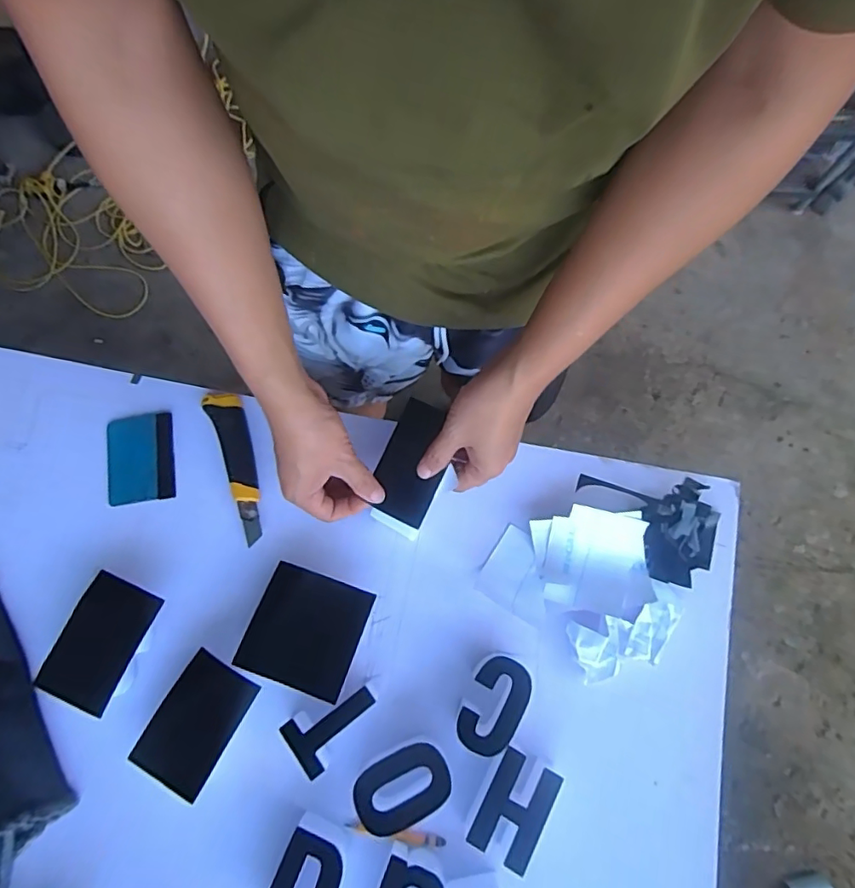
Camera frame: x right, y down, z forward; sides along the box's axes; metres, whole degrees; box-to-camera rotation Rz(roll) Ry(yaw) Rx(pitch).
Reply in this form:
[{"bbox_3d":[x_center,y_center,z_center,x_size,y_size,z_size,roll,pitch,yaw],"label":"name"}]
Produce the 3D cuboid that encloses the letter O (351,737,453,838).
[{"bbox_3d":[-0.024,0.307,0.489,0.092,0.042,0.056,-30,74,-10],"label":"letter O"}]

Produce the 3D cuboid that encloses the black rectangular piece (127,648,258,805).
[{"bbox_3d":[-0.211,0.250,0.492,0.071,0.005,0.101,27,67,6],"label":"black rectangular piece"}]

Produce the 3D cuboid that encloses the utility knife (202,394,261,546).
[{"bbox_3d":[-0.204,0.020,0.586,0.039,0.019,0.169,-19,73,-6],"label":"utility knife"}]

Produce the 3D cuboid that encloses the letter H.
[{"bbox_3d":[0.076,0.320,0.482,0.056,0.036,0.084,25,73,7],"label":"letter H"}]

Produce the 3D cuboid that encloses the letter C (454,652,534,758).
[{"bbox_3d":[0.062,0.240,0.507,0.052,0.040,0.087,24,73,7],"label":"letter C"}]

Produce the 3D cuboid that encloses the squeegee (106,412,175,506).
[{"bbox_3d":[-0.318,0.015,0.600,0.072,0.007,0.099,-9,72,-2],"label":"squeegee"}]

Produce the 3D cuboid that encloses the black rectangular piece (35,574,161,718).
[{"bbox_3d":[-0.309,0.183,0.510,0.071,0.009,0.108,18,68,11],"label":"black rectangular piece"}]

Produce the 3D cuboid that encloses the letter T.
[{"bbox_3d":[-0.085,0.256,0.503,0.084,0.037,0.051,-36,75,-12],"label":"letter T"}]

